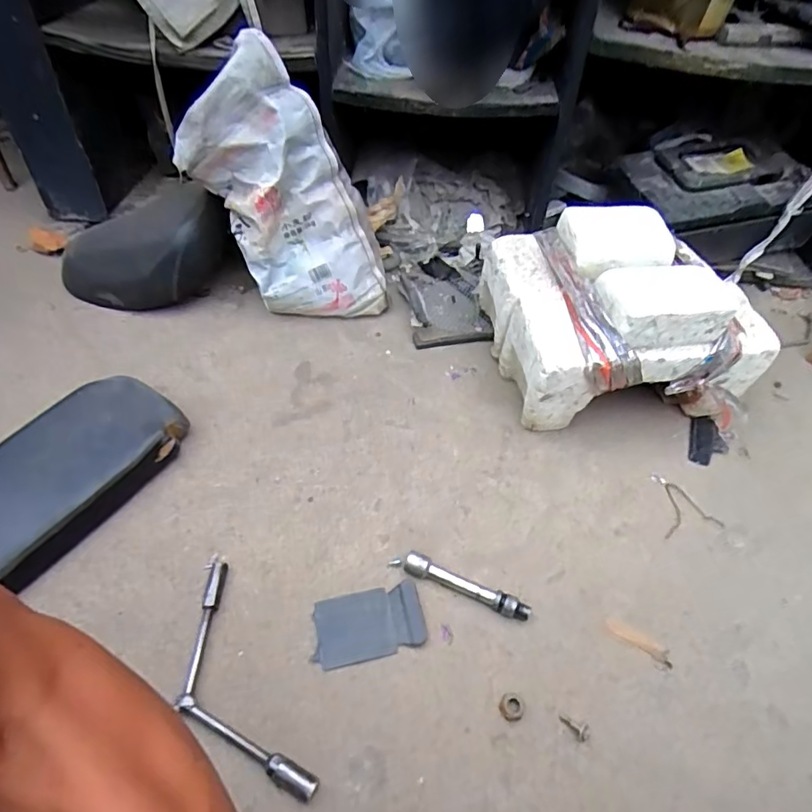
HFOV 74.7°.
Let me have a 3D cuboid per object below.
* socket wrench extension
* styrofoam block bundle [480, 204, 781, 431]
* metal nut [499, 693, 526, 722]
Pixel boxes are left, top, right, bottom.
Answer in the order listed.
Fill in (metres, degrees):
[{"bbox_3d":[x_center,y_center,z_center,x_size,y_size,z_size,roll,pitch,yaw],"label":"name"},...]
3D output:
[{"bbox_3d":[0.065,0.195,0.572,0.138,0.021,0.021,19,53,12],"label":"socket wrench extension"},{"bbox_3d":[0.285,-0.121,0.734,0.310,0.189,0.263,-4,51,-6],"label":"styrofoam block bundle"},{"bbox_3d":[0.100,0.284,0.502,0.023,0.008,0.022,1,51,-2],"label":"metal nut"}]

